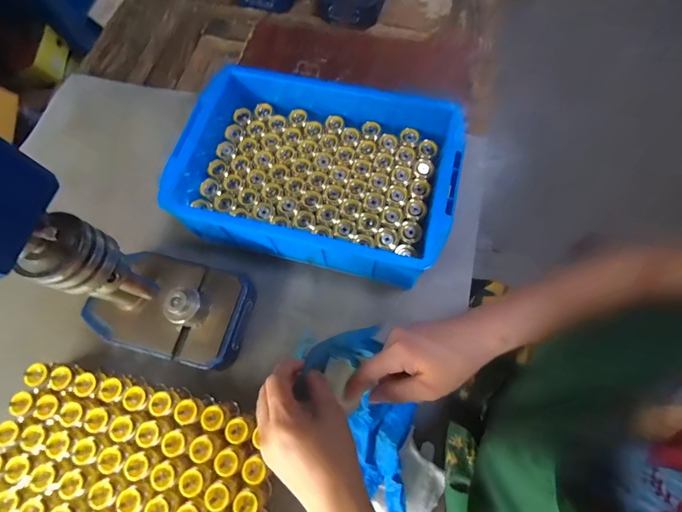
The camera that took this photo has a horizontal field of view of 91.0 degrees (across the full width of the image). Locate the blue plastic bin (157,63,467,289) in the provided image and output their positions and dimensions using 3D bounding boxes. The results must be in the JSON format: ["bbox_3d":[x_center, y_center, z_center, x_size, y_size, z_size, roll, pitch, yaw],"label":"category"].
[{"bbox_3d":[-0.033,-0.111,0.482,0.365,0.120,0.237,13,70,7],"label":"blue plastic bin"}]

